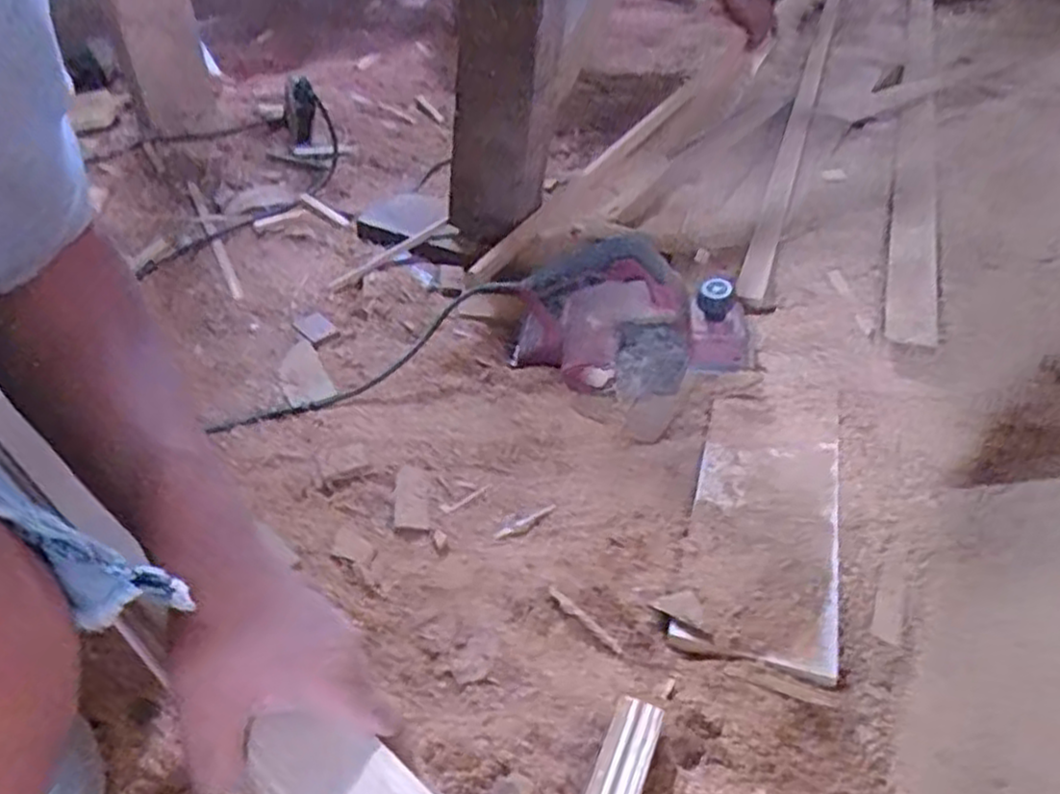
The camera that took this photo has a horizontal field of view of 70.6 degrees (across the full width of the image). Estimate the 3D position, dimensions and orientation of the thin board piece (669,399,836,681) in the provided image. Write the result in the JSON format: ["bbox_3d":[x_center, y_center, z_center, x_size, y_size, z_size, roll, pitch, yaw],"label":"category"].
[{"bbox_3d":[0.217,0.106,0.692,0.128,0.017,0.307,13,41,13],"label":"thin board piece"}]

